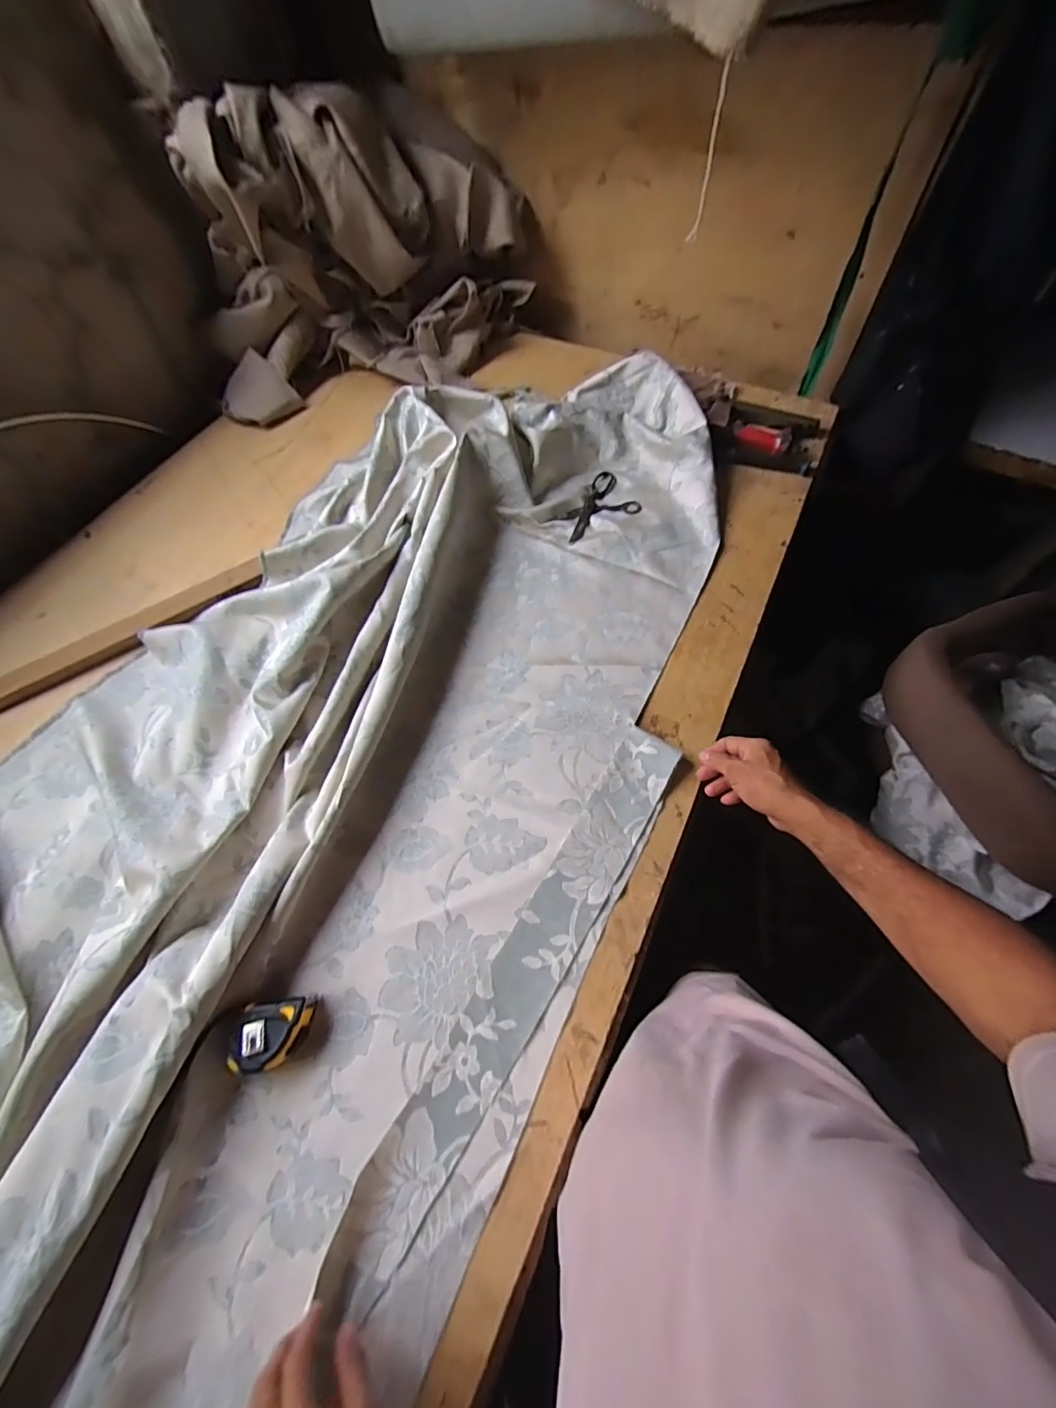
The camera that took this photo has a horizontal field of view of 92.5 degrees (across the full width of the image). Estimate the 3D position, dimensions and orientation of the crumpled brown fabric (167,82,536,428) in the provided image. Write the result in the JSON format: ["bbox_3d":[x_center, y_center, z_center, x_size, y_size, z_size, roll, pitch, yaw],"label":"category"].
[{"bbox_3d":[-0.327,-0.903,1.024,0.715,0.393,0.415,-36,67,-14],"label":"crumpled brown fabric"}]

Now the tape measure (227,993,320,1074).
[{"bbox_3d":[-0.285,0.367,0.565,0.077,0.042,0.068,-7,63,-2],"label":"tape measure"}]

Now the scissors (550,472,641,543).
[{"bbox_3d":[0.119,-0.374,0.944,0.160,0.014,0.118,-27,65,-12],"label":"scissors"}]

